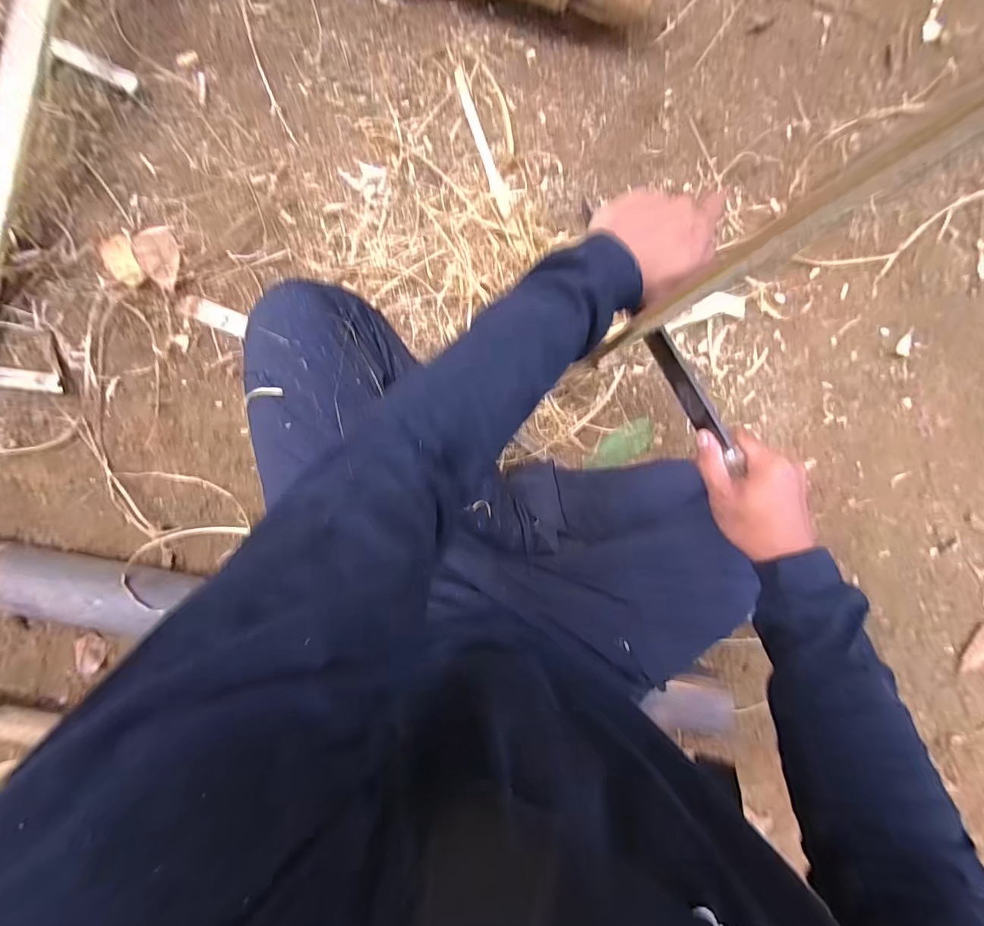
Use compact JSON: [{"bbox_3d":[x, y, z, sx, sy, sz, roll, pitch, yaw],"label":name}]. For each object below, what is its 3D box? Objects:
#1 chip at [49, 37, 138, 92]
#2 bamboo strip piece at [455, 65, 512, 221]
[{"bbox_3d":[-0.527,-0.528,0.598,0.104,0.013,0.026,23,90,-4],"label":"chip"},{"bbox_3d":[-0.013,-0.443,0.630,0.022,0.009,0.209,-22,93,-3],"label":"bamboo strip piece"}]

